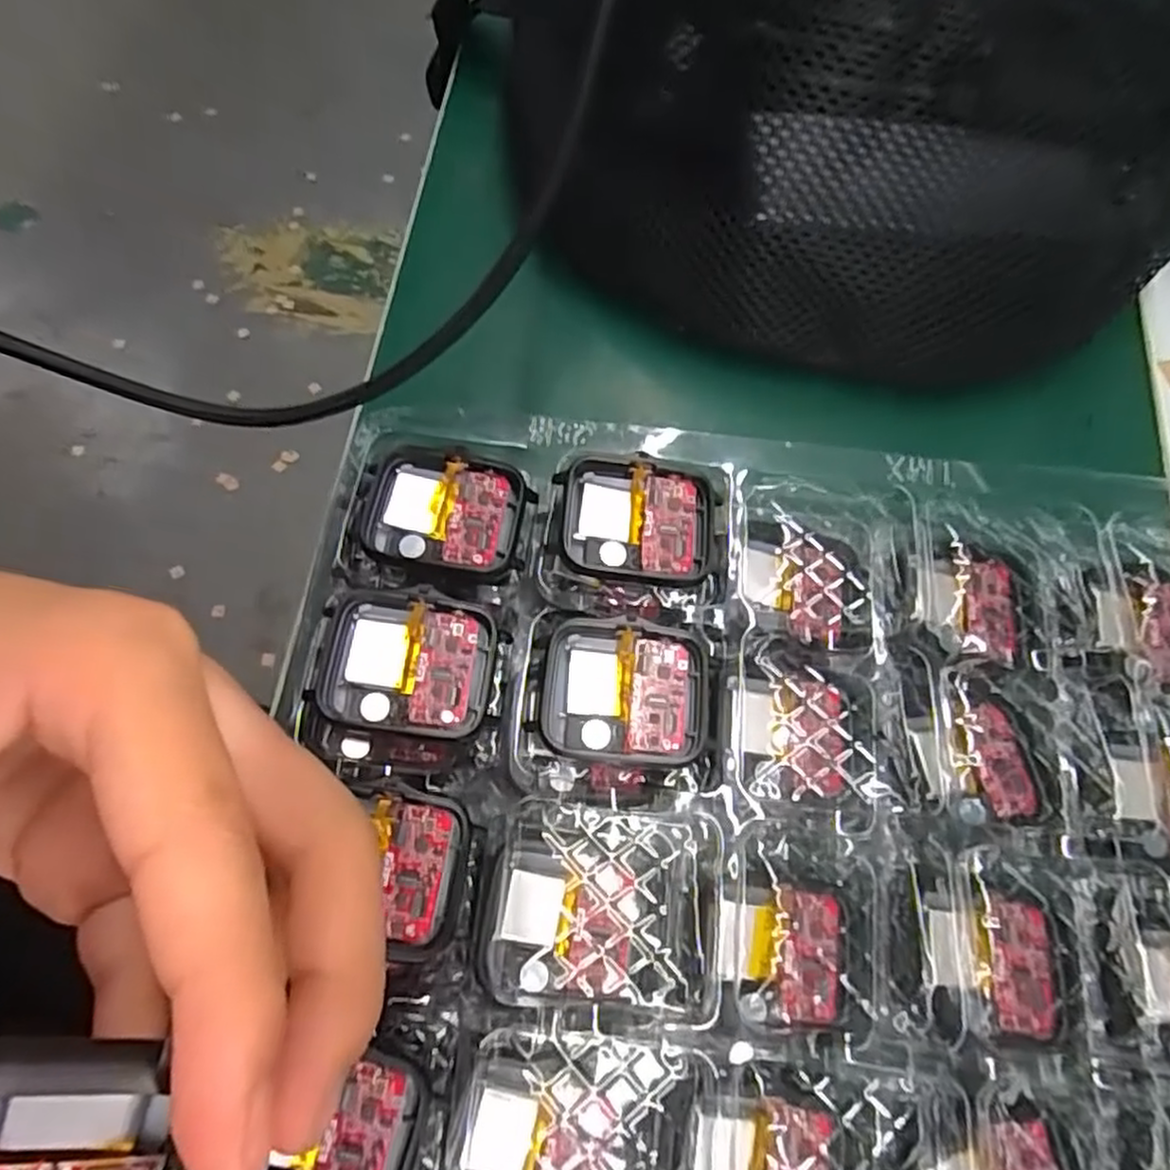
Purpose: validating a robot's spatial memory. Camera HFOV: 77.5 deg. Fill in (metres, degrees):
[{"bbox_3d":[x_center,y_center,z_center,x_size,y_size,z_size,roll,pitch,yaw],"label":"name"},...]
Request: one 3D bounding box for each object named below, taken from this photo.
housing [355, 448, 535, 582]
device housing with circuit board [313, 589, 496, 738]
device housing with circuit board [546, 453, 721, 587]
[{"bbox_3d":[-0.040,-0.020,0.205,0.046,0.007,0.036,11,70,-2],"label":"housing"},{"bbox_3d":[-0.047,0.021,0.191,0.042,0.012,0.035,8,70,-3],"label":"device housing with circuit board"},{"bbox_3d":[0.015,-0.018,0.206,0.045,0.011,0.037,7,70,-3],"label":"device housing with circuit board"}]

